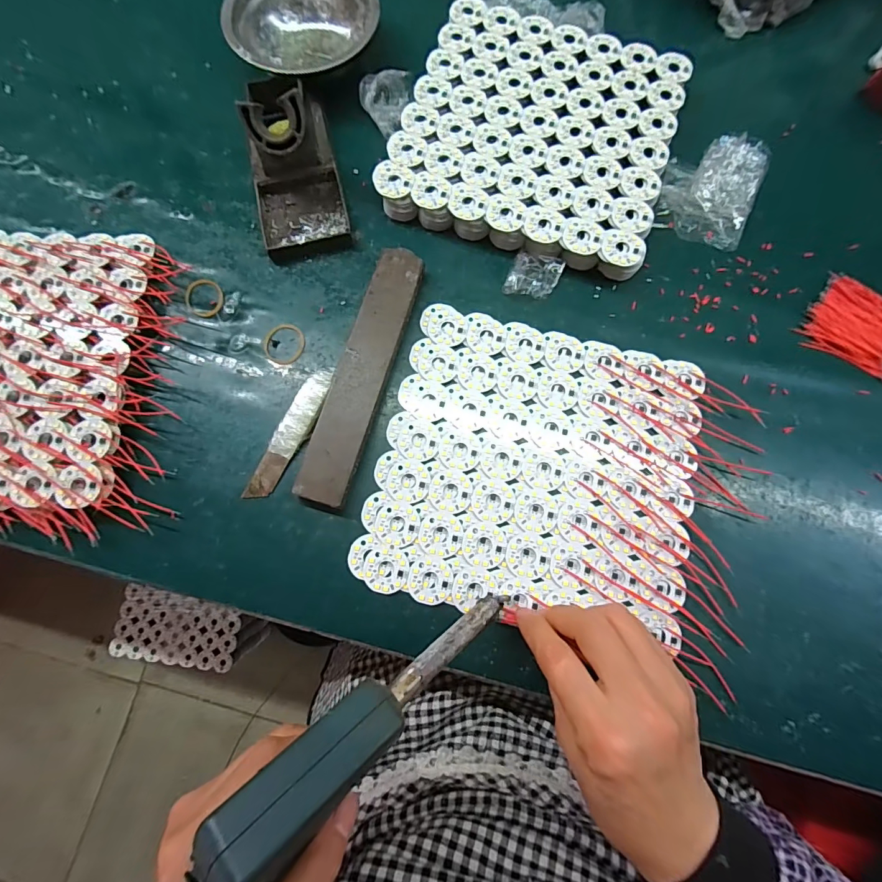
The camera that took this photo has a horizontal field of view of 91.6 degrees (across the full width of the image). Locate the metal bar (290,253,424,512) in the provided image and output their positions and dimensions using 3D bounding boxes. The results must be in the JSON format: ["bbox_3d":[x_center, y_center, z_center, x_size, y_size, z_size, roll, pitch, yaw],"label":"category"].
[{"bbox_3d":[-0.057,-0.051,0.318,0.037,0.017,0.198,16,76,2],"label":"metal bar"}]

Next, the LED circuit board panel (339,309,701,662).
[{"bbox_3d":[0.070,0.018,0.310,0.221,0.008,0.211,15,76,2],"label":"LED circuit board panel"}]

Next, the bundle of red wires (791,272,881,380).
[{"bbox_3d":[0.329,-0.087,0.335,0.078,0.011,0.069,42,78,9],"label":"bundle of red wires"}]

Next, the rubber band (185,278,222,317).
[{"bbox_3d":[-0.189,-0.116,0.341,0.027,0.004,0.038,-31,79,-9],"label":"rubber band"}]

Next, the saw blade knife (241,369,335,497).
[{"bbox_3d":[-0.109,-0.005,0.312,0.021,0.012,0.103,28,77,5],"label":"saw blade knife"}]

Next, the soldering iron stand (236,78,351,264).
[{"bbox_3d":[-0.121,-0.229,0.337,0.069,0.069,0.145,-12,76,-5],"label":"soldering iron stand"}]

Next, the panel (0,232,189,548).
[{"bbox_3d":[-0.328,-0.052,0.316,0.266,0.020,0.229,3,76,-1],"label":"panel"}]

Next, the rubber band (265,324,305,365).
[{"bbox_3d":[-0.121,-0.076,0.333,0.032,0.004,0.033,12,76,1],"label":"rubber band"}]

